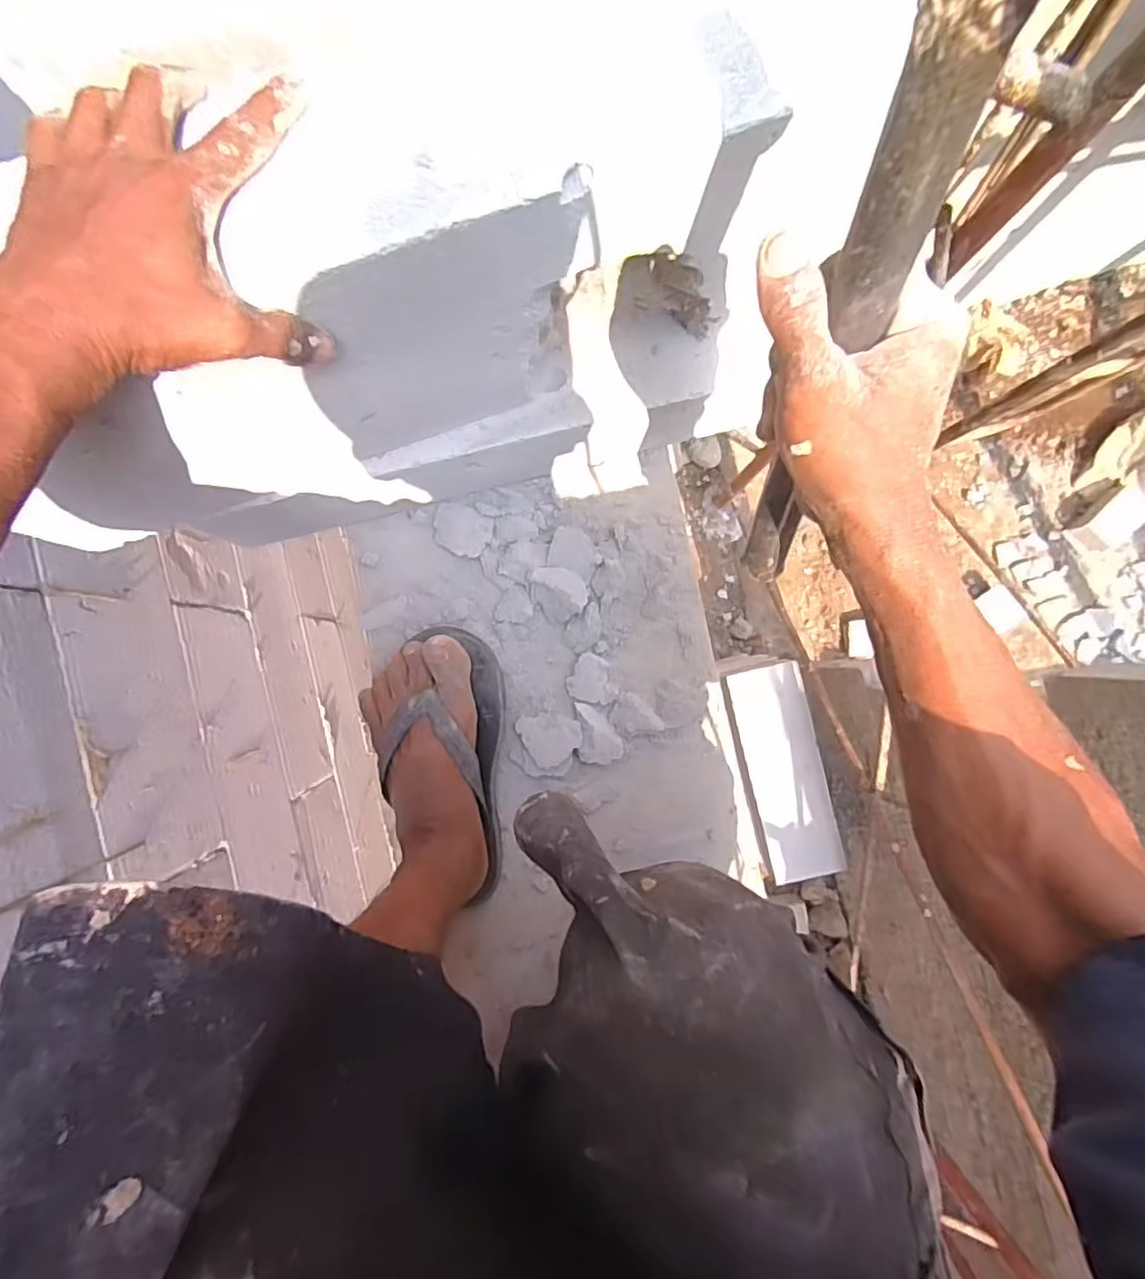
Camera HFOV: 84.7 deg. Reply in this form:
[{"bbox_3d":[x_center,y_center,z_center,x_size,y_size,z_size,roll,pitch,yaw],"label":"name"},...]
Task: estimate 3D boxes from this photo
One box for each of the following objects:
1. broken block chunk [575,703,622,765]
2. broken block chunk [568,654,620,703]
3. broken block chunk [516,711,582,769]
[{"bbox_3d":[0.024,0.080,0.538,0.037,0.011,0.049,-2,89,-2],"label":"broken block chunk"},{"bbox_3d":[0.020,0.037,0.543,0.043,0.009,0.039,30,88,-1],"label":"broken block chunk"},{"bbox_3d":[-0.018,0.085,0.538,0.050,0.014,0.045,-18,89,-2],"label":"broken block chunk"}]

